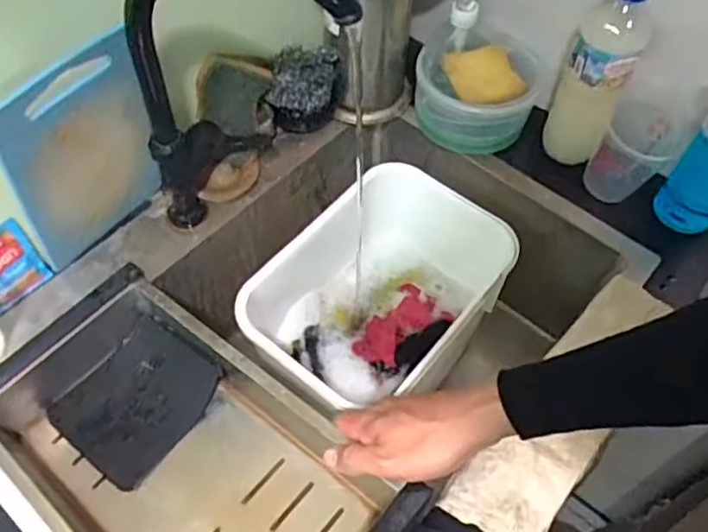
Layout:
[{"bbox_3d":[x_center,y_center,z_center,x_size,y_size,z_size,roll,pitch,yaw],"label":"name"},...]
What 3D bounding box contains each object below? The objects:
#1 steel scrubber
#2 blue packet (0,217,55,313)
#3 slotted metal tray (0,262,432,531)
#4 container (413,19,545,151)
[{"bbox_3d":[-0.056,-0.209,0.715,0.073,0.071,0.039,0,55,-2],"label":"steel scrubber"},{"bbox_3d":[-0.326,0.006,0.601,0.017,0.082,0.071,27,62,28],"label":"blue packet"},{"bbox_3d":[-0.145,0.160,0.529,0.365,0.065,0.191,31,61,28],"label":"slotted metal tray"},{"bbox_3d":[0.138,-0.204,0.746,0.131,0.083,0.116,17,56,10],"label":"container"}]

